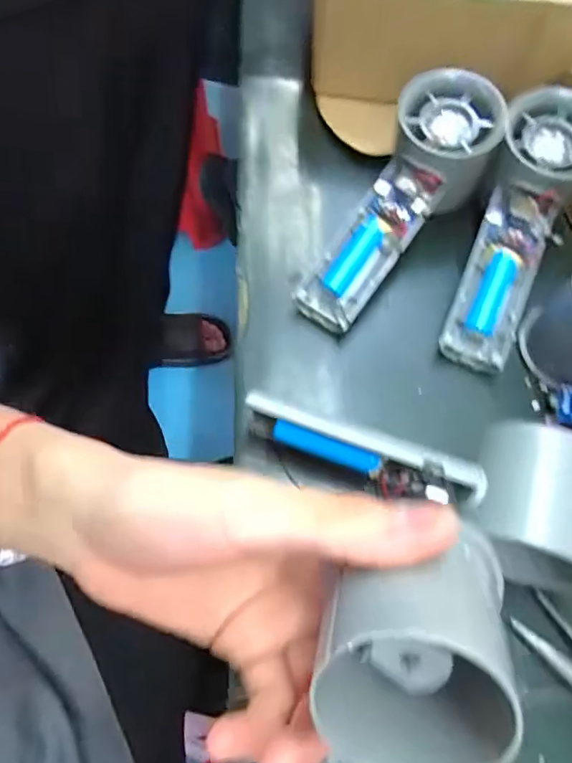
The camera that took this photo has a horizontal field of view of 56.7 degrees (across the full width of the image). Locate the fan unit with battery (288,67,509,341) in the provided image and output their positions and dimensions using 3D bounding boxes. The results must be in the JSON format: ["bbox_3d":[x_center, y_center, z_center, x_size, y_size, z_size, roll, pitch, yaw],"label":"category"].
[{"bbox_3d":[0.062,-0.101,0.292,0.056,0.067,0.150,35,68,12],"label":"fan unit with battery"}]

